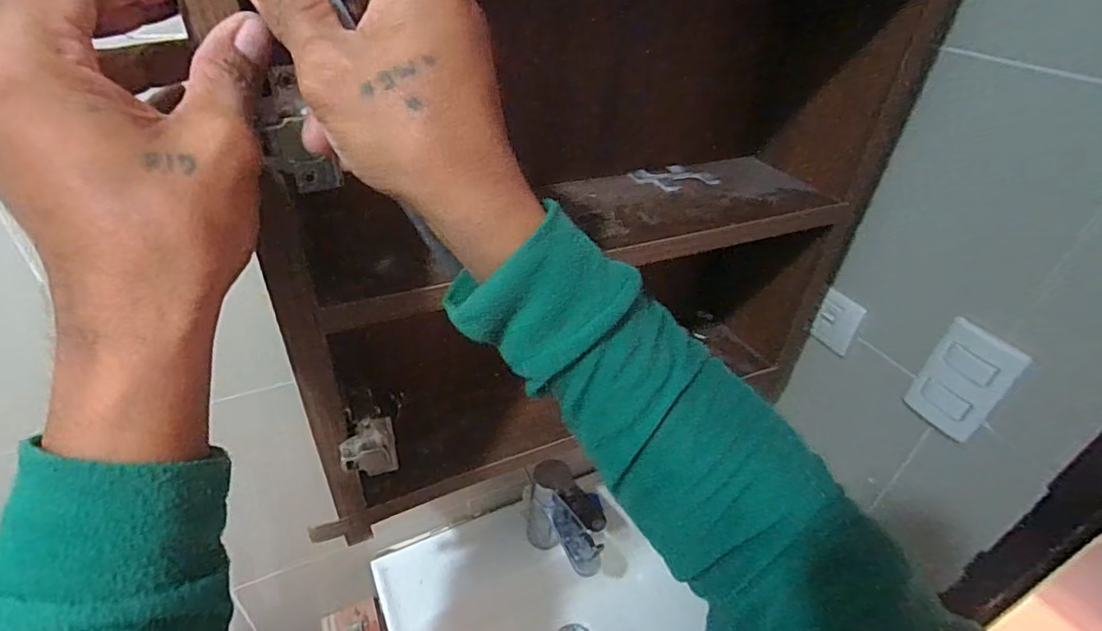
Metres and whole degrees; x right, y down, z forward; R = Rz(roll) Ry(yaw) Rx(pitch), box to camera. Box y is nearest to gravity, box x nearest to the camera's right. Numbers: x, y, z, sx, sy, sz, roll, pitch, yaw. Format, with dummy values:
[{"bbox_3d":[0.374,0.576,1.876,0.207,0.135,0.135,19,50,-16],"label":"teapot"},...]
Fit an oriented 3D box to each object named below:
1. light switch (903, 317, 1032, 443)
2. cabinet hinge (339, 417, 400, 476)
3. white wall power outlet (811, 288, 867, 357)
[{"bbox_3d":[0.389,0.065,0.509,0.018,0.111,0.073,-13,40,-22],"label":"light switch"},{"bbox_3d":[-0.138,0.103,0.405,0.040,0.051,0.017,-23,44,-31],"label":"cabinet hinge"},{"bbox_3d":[0.336,0.009,0.628,0.007,0.069,0.052,-13,40,-21],"label":"white wall power outlet"}]

